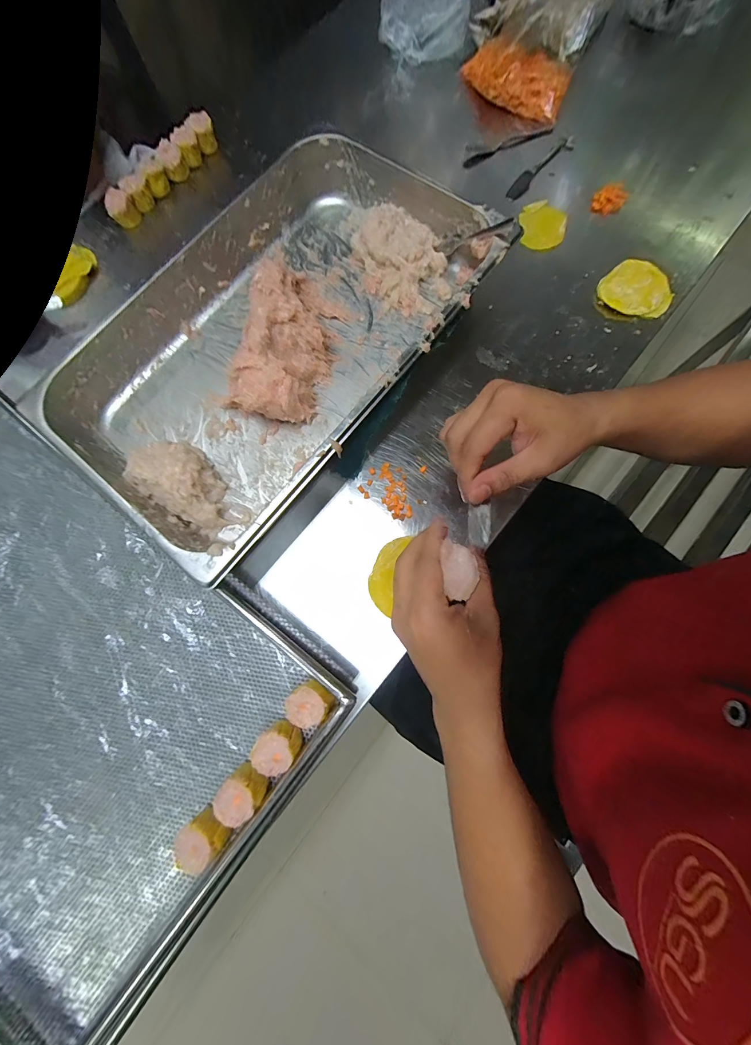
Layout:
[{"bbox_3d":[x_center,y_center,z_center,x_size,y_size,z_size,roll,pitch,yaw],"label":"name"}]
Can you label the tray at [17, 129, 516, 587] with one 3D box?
[{"bbox_3d":[-0.117,-0.221,0.397,0.314,0.060,0.512,38,82,11],"label":"tray"}]

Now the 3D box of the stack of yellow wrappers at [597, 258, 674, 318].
[{"bbox_3d":[0.336,-0.302,0.431,0.087,0.014,0.070,18,79,7],"label":"stack of yellow wrappers"}]

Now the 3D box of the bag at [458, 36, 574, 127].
[{"bbox_3d":[0.208,-0.673,0.504,0.173,0.039,0.086,28,81,8],"label":"bag"}]

